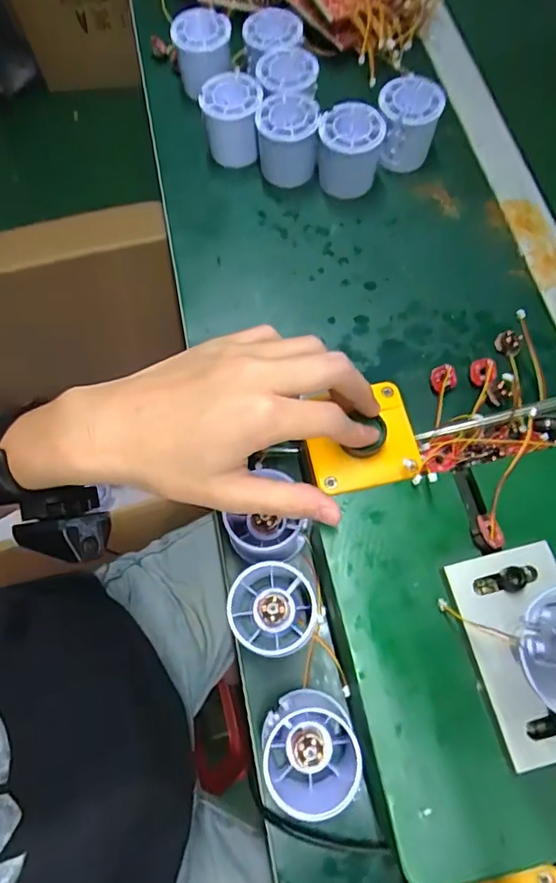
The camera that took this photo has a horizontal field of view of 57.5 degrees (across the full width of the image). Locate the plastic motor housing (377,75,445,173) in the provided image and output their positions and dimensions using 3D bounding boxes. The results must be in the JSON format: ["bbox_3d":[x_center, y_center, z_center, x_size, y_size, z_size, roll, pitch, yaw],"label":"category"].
[{"bbox_3d":[0.114,-0.281,0.456,0.054,0.052,0.063,12,68,4],"label":"plastic motor housing"}]

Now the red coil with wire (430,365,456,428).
[{"bbox_3d":[0.126,-0.035,0.390,0.020,0.009,0.047,7,90,2],"label":"red coil with wire"}]

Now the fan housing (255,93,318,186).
[{"bbox_3d":[0.007,-0.272,0.457,0.050,0.056,0.053,-5,70,-1],"label":"fan housing"}]

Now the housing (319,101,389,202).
[{"bbox_3d":[0.063,-0.252,0.448,0.057,0.057,0.054,2,70,2],"label":"housing"}]

